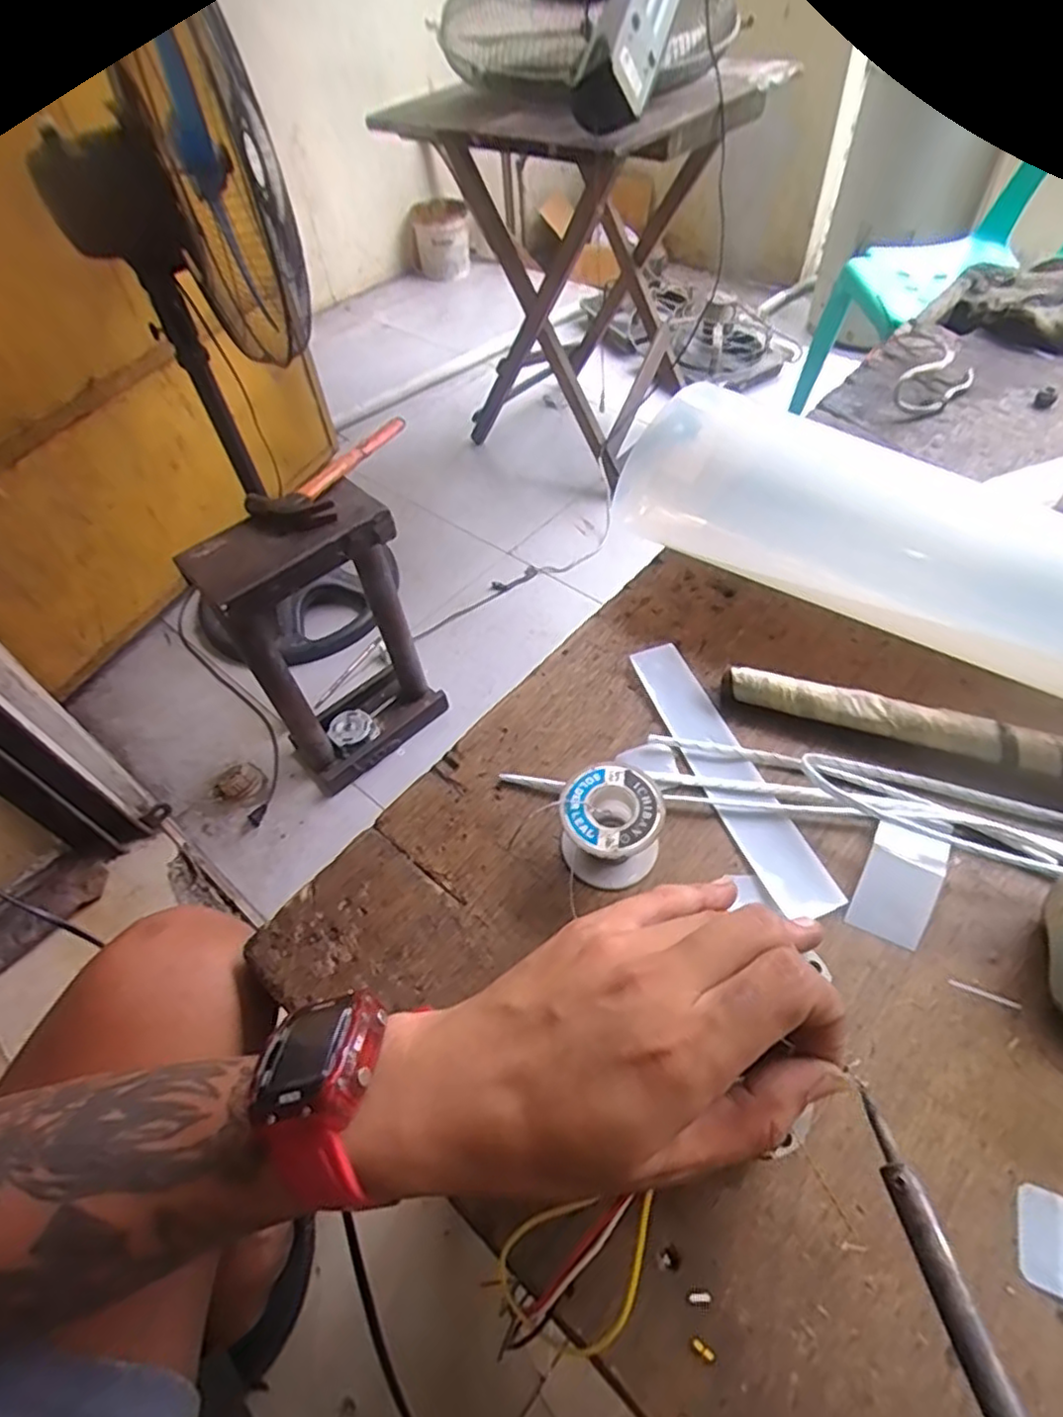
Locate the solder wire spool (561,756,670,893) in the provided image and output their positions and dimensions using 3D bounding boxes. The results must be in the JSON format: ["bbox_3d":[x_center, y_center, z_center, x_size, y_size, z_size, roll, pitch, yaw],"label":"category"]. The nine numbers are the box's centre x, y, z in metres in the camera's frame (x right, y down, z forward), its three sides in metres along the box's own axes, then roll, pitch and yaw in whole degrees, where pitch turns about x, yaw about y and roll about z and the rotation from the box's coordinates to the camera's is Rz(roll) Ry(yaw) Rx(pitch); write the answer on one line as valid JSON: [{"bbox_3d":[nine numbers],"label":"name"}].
[{"bbox_3d":[0.041,0.059,0.339,0.049,0.043,0.049,-2,54,3],"label":"solder wire spool"}]

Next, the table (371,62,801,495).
[{"bbox_3d":[0.098,-0.843,1.340,0.481,0.681,0.508,30,62,24],"label":"table"}]

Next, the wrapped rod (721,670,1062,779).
[{"bbox_3d":[0.247,0.021,0.349,0.283,0.038,0.030,15,57,15],"label":"wrapped rod"}]

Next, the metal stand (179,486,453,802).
[{"bbox_3d":[-0.306,-0.093,1.032,0.254,0.460,0.138,-34,58,-18],"label":"metal stand"}]

